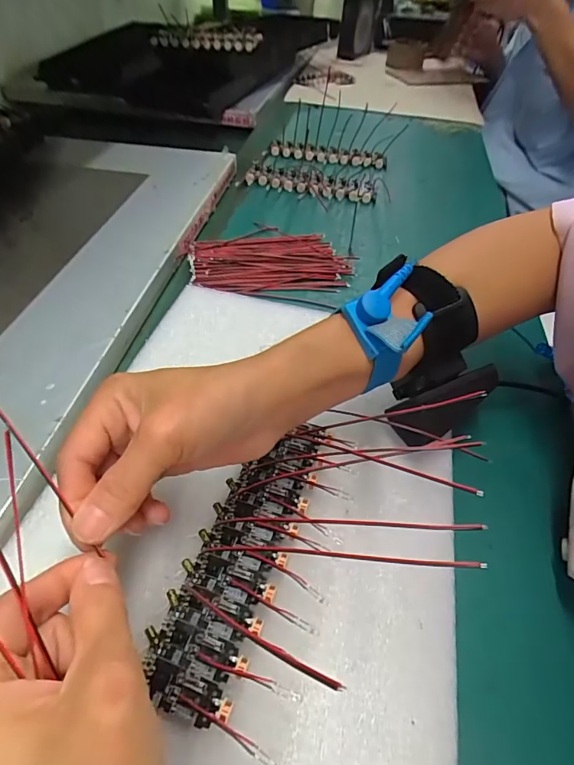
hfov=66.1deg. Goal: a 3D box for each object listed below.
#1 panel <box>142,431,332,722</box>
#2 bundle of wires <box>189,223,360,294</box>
[{"bbox_3d":[-0.019,0.078,0.223,0.044,0.010,0.149,17,49,13],"label":"panel"},{"bbox_3d":[-0.016,-0.123,0.422,0.147,0.011,0.105,-4,48,-7],"label":"bundle of wires"}]

